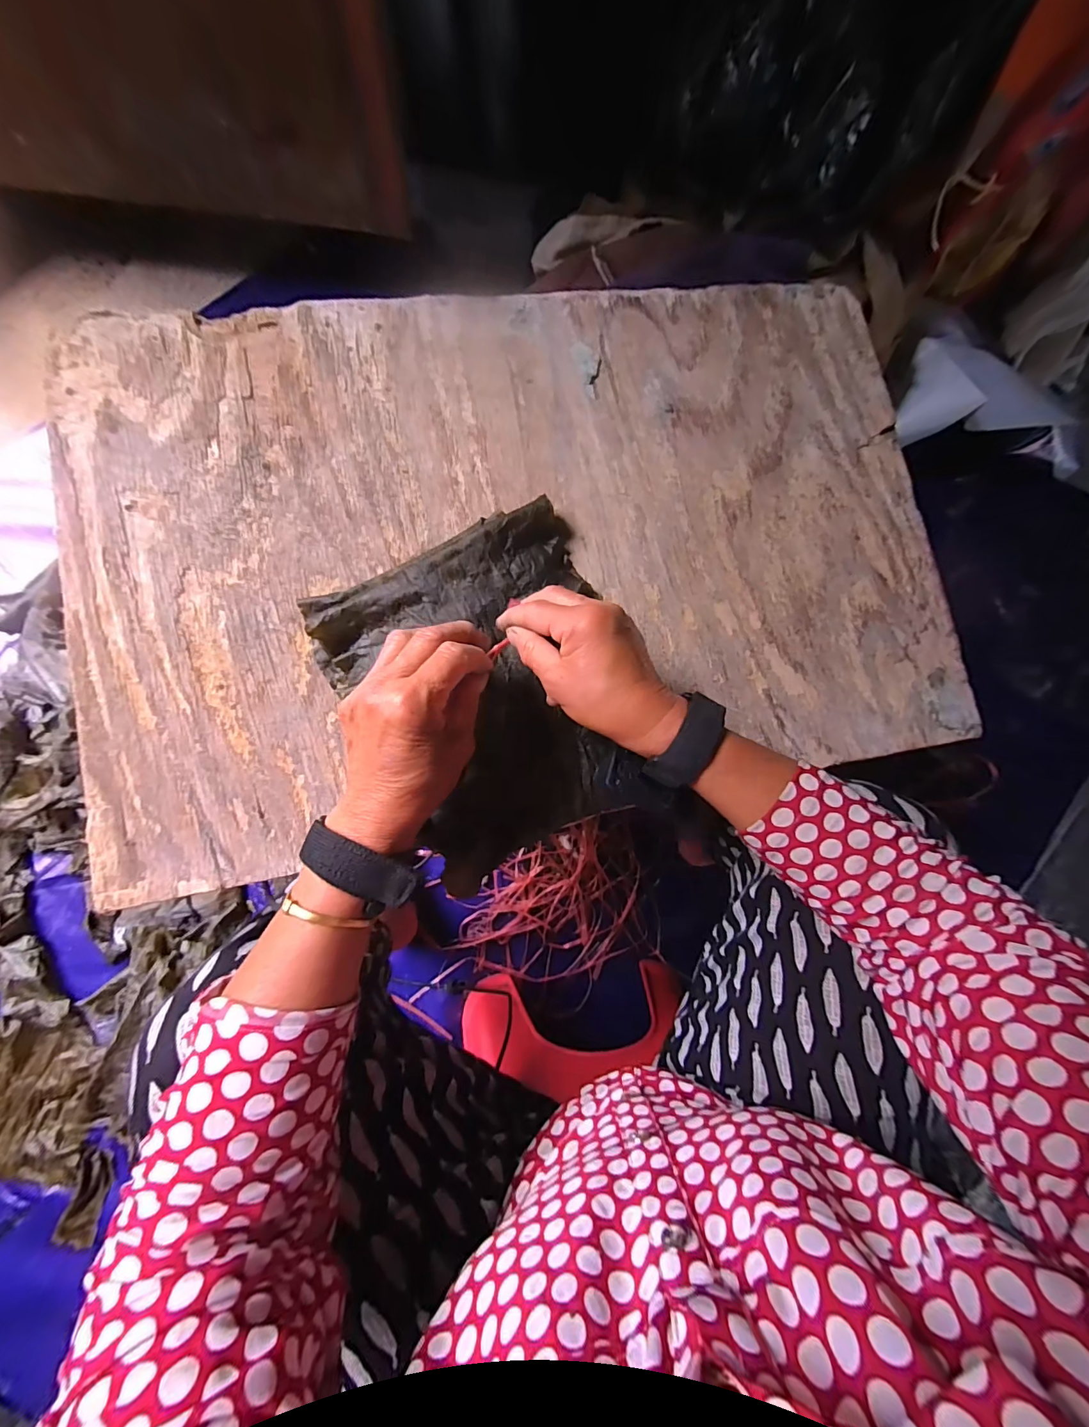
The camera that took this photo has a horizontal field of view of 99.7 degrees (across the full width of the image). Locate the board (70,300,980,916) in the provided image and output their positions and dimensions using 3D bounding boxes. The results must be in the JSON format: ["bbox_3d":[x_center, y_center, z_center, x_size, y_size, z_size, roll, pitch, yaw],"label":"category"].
[{"bbox_3d":[-0.006,-0.143,0.379,0.690,0.010,0.435,-9,85,-7],"label":"board"}]

